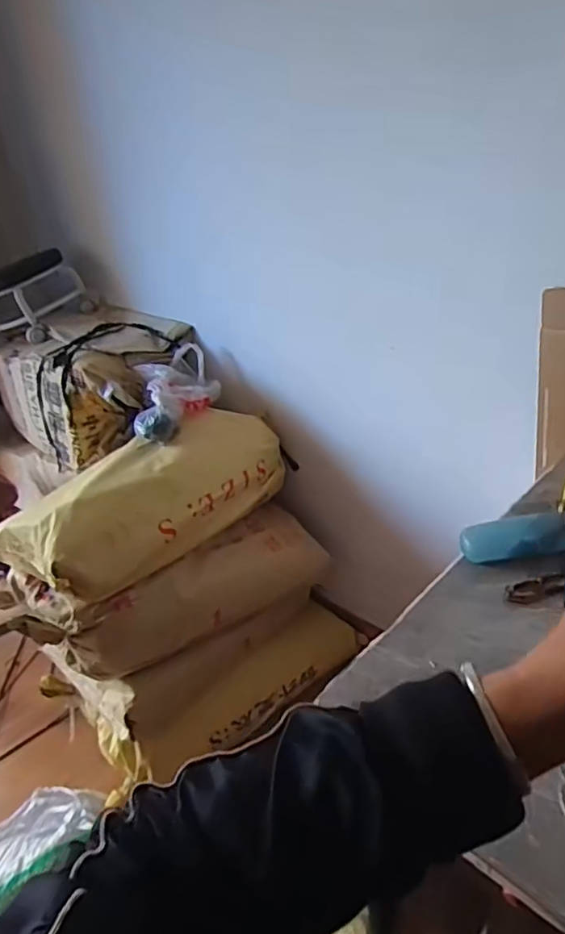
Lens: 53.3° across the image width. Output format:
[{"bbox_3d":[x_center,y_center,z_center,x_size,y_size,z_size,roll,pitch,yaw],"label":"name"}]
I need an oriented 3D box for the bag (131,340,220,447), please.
[{"bbox_3d":[-0.248,-0.170,1.356,0.197,0.133,0.297,-10,30,-5],"label":"bag"}]

